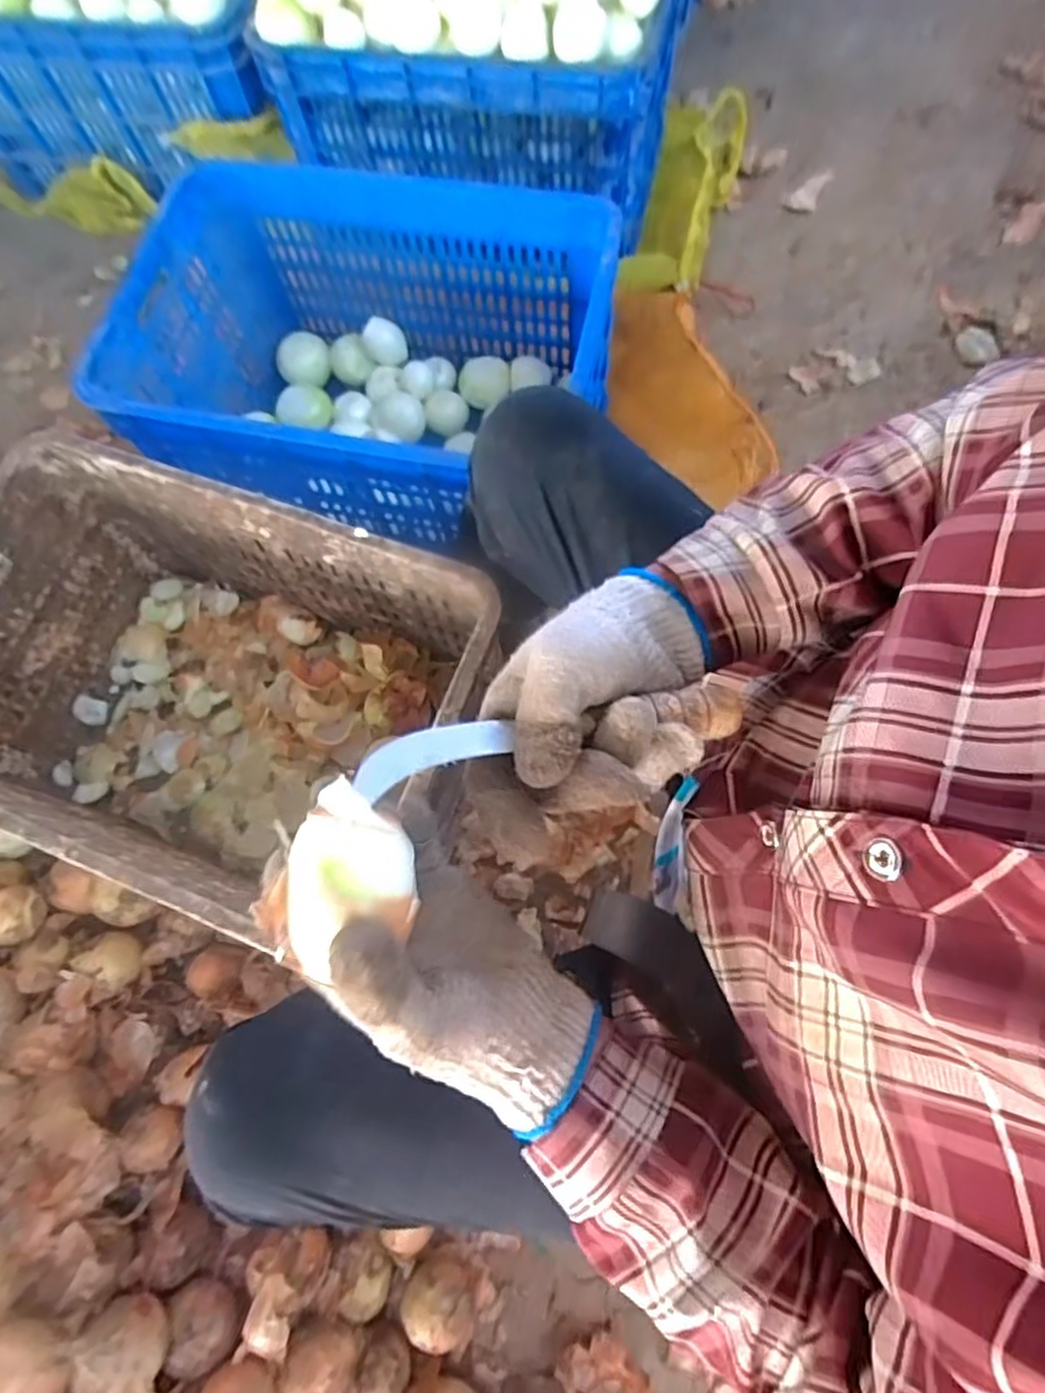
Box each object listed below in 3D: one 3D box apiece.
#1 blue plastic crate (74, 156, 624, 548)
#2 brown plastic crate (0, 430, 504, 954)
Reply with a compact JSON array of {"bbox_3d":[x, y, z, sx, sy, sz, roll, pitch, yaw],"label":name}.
[{"bbox_3d":[-0.173,-0.389,0.867,0.549,0.263,0.382,11,72,4],"label":"blue plastic crate"},{"bbox_3d":[-0.317,0.009,0.738,0.517,0.282,0.353,20,73,7],"label":"brown plastic crate"}]

